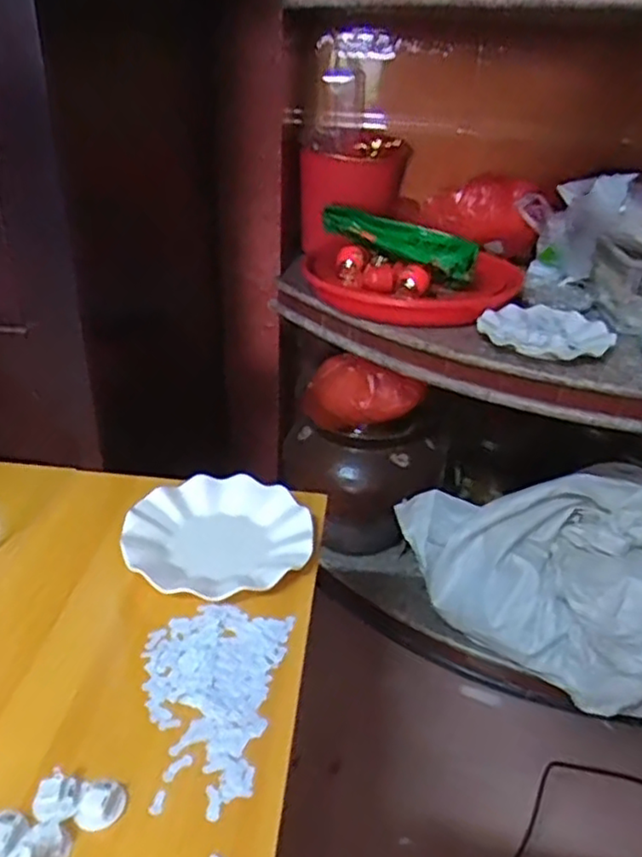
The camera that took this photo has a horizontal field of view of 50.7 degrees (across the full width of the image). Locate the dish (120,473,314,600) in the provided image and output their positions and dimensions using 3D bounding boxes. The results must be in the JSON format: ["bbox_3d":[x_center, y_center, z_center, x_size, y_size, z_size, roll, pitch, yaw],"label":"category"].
[{"bbox_3d":[-0.103,0.106,0.694,0.182,0.023,0.173,2,30,-1],"label":"dish"}]

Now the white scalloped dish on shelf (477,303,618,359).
[{"bbox_3d":[0.329,-0.147,0.998,0.181,0.026,0.155,6,30,5],"label":"white scalloped dish on shelf"}]

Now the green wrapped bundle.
[{"bbox_3d":[0.126,-0.322,1.162,0.296,0.073,0.054,16,33,23],"label":"green wrapped bundle"}]

